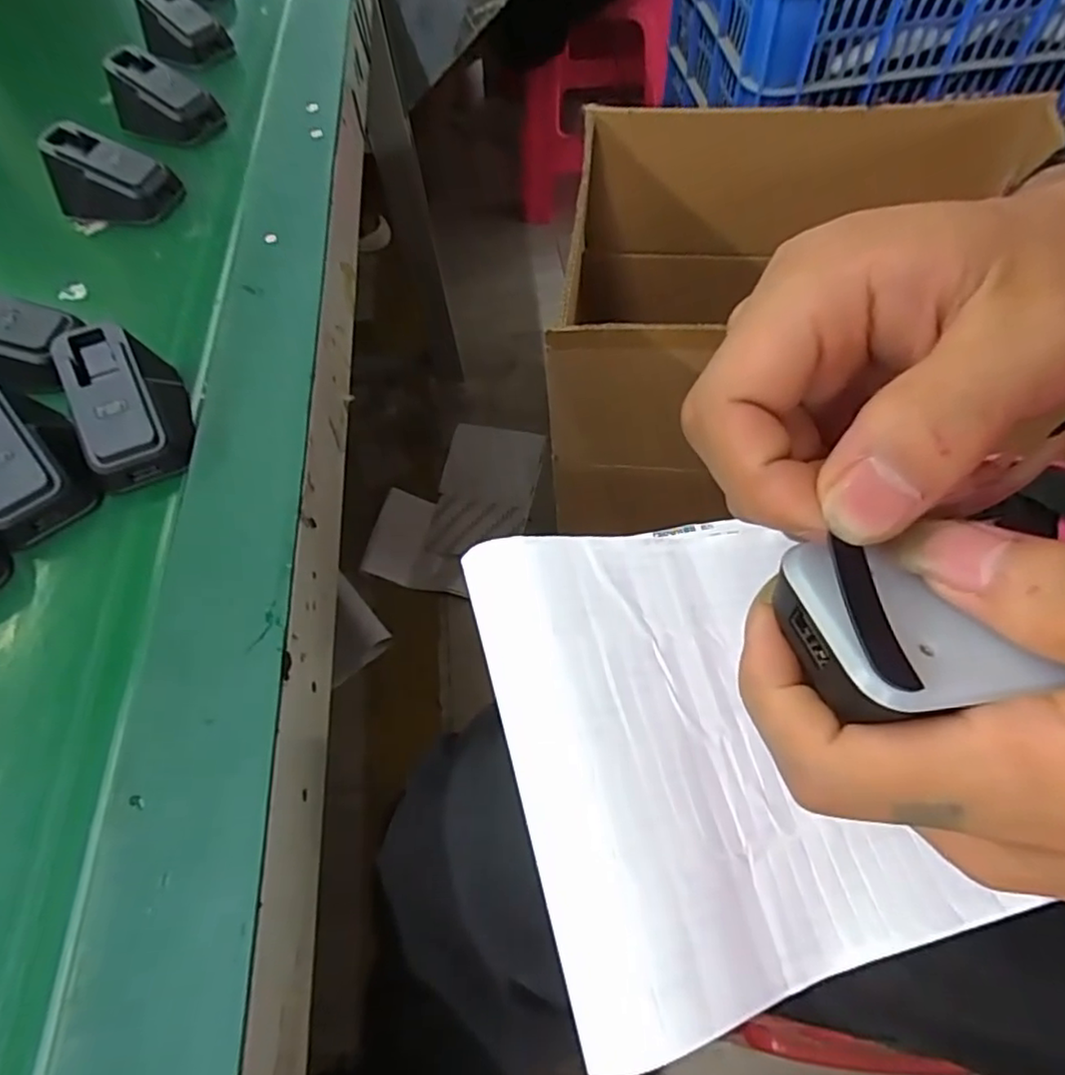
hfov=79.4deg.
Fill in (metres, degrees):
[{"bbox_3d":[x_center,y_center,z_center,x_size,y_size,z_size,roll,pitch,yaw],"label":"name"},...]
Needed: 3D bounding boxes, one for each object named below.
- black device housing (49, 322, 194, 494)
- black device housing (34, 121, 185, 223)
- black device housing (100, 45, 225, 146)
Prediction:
[{"bbox_3d":[-0.181,-0.060,0.284,0.037,0.040,0.063,-21,60,-8],"label":"black device housing"},{"bbox_3d":[-0.258,-0.219,0.390,0.069,0.034,0.043,5,60,8],"label":"black device housing"},{"bbox_3d":[-0.255,-0.301,0.440,0.063,0.044,0.047,19,63,15],"label":"black device housing"}]

